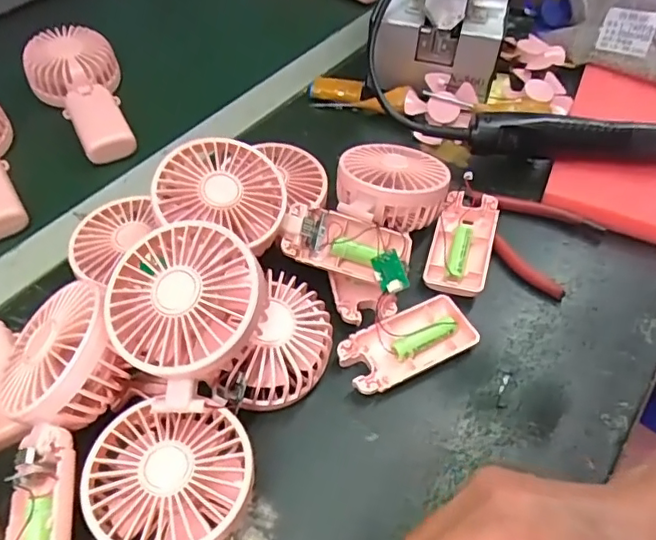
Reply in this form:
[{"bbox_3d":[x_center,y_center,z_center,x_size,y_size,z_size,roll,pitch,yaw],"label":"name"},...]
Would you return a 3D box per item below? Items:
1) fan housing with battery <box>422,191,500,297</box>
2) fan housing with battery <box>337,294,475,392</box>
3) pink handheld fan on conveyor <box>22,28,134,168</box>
[{"bbox_3d":[0.108,-0.022,0.449,0.046,0.025,0.090,15,52,9],"label":"fan housing with battery"},{"bbox_3d":[0.055,0.052,0.390,0.094,0.017,0.046,-22,56,-19],"label":"fan housing with battery"},{"bbox_3d":[-0.243,-0.177,0.553,0.087,0.046,0.174,-21,55,-18],"label":"pink handheld fan on conveyor"}]

